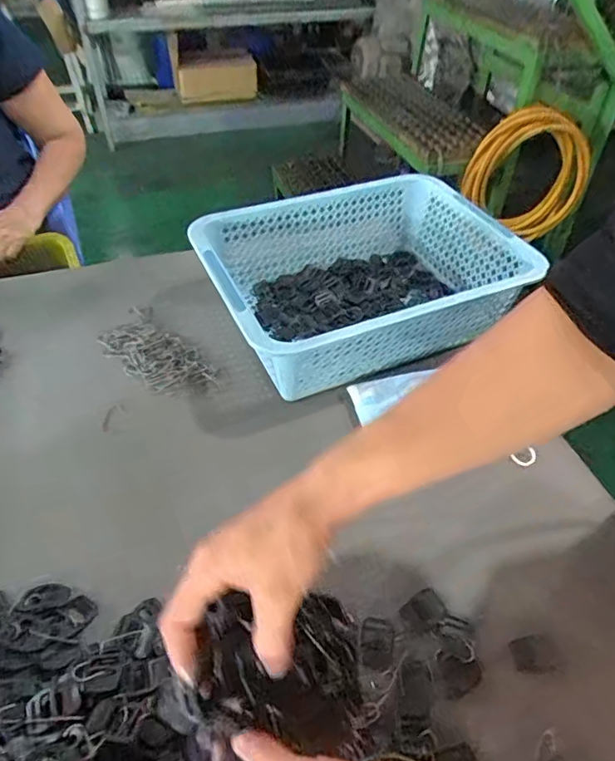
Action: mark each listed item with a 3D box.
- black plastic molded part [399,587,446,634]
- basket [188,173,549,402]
[{"bbox_3d":[0.102,0.202,0.461,0.040,0.004,0.028,-25,52,-23],"label":"black plastic molded part"},{"bbox_3d":[0.067,-0.133,0.700,0.382,0.118,0.282,-18,49,-18],"label":"basket"}]

